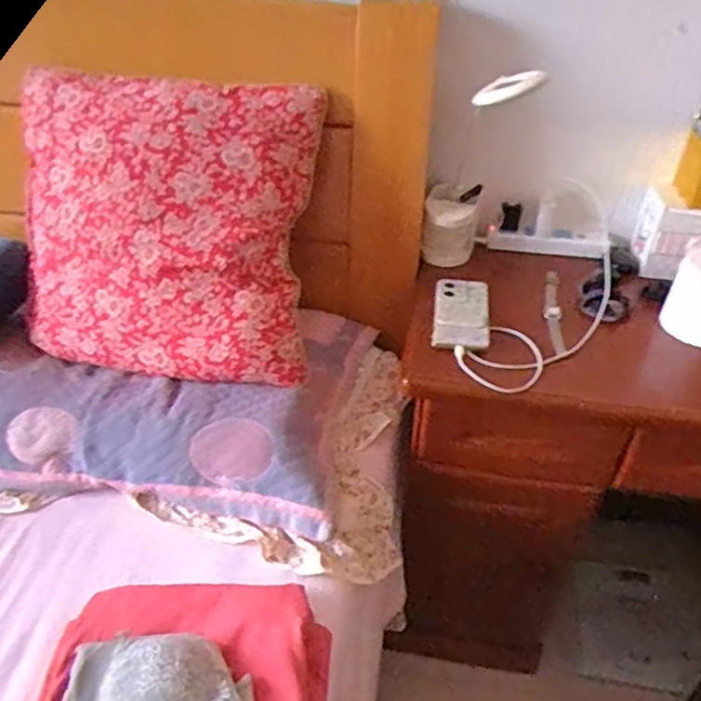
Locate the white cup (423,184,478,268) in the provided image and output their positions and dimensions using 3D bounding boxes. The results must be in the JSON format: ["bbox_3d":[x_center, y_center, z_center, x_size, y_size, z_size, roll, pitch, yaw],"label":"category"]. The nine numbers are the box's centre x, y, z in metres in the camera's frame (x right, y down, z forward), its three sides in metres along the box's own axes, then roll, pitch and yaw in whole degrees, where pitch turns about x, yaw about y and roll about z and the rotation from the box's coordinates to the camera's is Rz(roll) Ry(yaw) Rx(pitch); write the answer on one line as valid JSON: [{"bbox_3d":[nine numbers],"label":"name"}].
[{"bbox_3d":[0.165,-0.199,1.022,0.090,0.109,0.106,4,39,5],"label":"white cup"}]

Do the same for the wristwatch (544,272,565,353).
[{"bbox_3d":[0.305,-0.067,0.930,0.030,0.018,0.229,7,39,8],"label":"wristwatch"}]

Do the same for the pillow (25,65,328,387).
[{"bbox_3d":[-0.278,-0.175,0.912,0.438,0.421,0.120,4,6,8],"label":"pillow"}]

